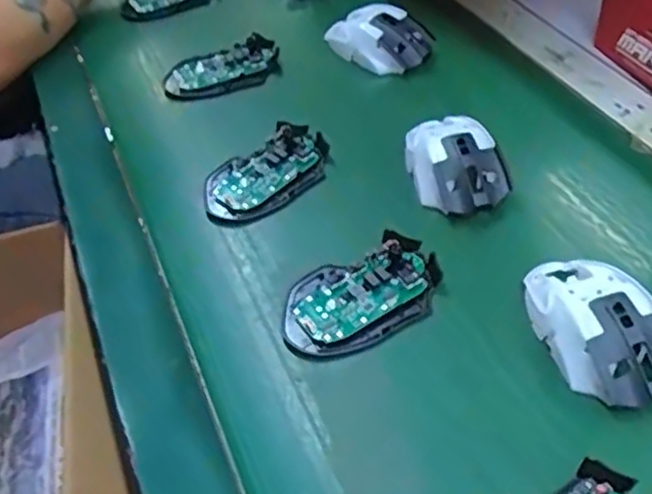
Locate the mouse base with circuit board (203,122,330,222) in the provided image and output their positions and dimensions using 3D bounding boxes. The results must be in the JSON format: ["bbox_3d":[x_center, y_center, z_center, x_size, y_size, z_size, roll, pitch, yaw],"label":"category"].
[{"bbox_3d":[-0.048,-0.061,0.562,0.112,0.021,0.068,-27,49,-22],"label":"mouse base with circuit board"}]

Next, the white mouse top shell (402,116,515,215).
[{"bbox_3d":[0.102,-0.071,0.539,0.069,0.039,0.108,-10,45,-7],"label":"white mouse top shell"}]

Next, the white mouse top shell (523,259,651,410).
[{"bbox_3d":[0.171,0.046,0.425,0.065,0.038,0.117,-15,45,-12],"label":"white mouse top shell"}]

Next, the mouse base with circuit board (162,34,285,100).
[{"bbox_3d":[-0.104,-0.179,0.672,0.114,0.015,0.056,-11,45,-8],"label":"mouse base with circuit board"}]

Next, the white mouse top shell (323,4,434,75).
[{"bbox_3d":[0.055,-0.211,0.671,0.106,0.032,0.065,32,54,31],"label":"white mouse top shell"}]

